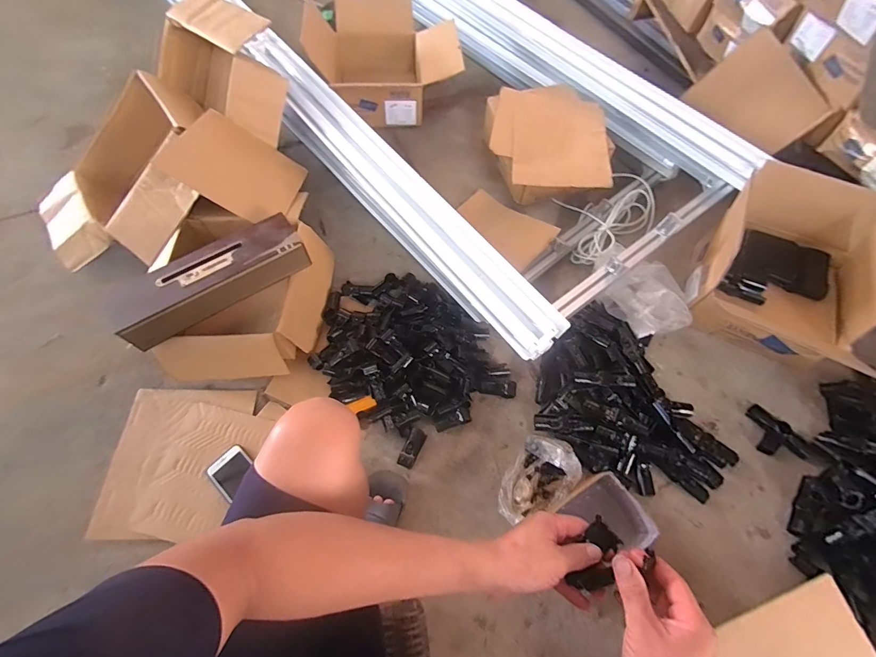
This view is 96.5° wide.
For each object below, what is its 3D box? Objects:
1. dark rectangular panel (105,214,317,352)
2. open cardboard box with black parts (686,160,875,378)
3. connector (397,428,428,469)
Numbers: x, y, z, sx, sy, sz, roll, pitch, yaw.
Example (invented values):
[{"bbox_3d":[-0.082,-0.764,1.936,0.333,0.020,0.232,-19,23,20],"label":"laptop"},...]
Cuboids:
[{"bbox_3d":[-0.473,-0.105,0.812,0.386,0.088,0.118,-30,67,-16],"label":"dark rectangular panel"},{"bbox_3d":[0.792,-0.148,0.898,0.301,0.210,0.387,27,65,13],"label":"open cardboard box with black parts"},{"bbox_3d":[-0.054,0.250,0.817,0.035,0.030,0.078,24,64,11],"label":"connector"}]

